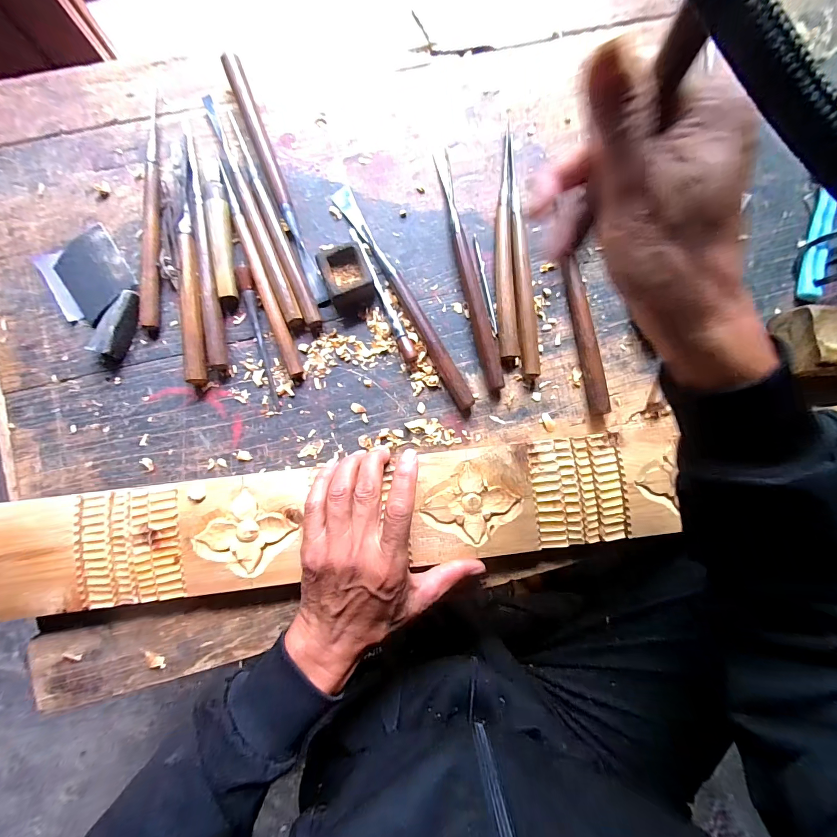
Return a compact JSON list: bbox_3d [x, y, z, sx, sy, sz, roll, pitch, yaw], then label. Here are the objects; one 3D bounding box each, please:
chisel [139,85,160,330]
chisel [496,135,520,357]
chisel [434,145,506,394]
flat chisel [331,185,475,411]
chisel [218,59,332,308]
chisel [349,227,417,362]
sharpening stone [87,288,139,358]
[{"bbox_3d":[-0.268,-0.206,0.371,0.019,0.009,0.229,-3,86,-2],"label":"chisel"},{"bbox_3d":[0.089,-0.181,0.381,0.021,0.017,0.239,-1,86,-2],"label":"chisel"},{"bbox_3d":[0.051,-0.153,0.377,0.019,0.019,0.252,-12,86,-3],"label":"chisel"},{"bbox_3d":[-0.016,-0.124,0.373,0.018,0.016,0.260,-30,87,-4],"label":"flat chisel"},{"bbox_3d":[-0.143,-0.239,0.375,0.015,0.020,0.264,-21,87,-4],"label":"chisel"},{"bbox_3d":[-0.039,-0.126,0.374,0.013,0.012,0.149,-26,87,-4],"label":"chisel"},{"bbox_3d":[-0.290,-0.092,0.360,0.026,0.023,0.065,24,85,0],"label":"sharpening stone"}]

